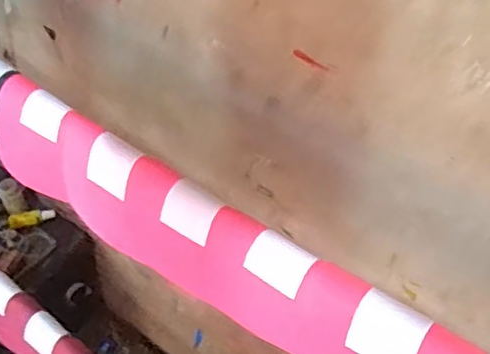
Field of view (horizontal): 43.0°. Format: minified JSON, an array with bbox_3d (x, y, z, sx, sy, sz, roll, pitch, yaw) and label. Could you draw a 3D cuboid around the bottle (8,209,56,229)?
[{"bbox_3d":[-0.441,0.084,1.284,0.096,0.021,0.031,-3,46,-4],"label":"bottle"}]

